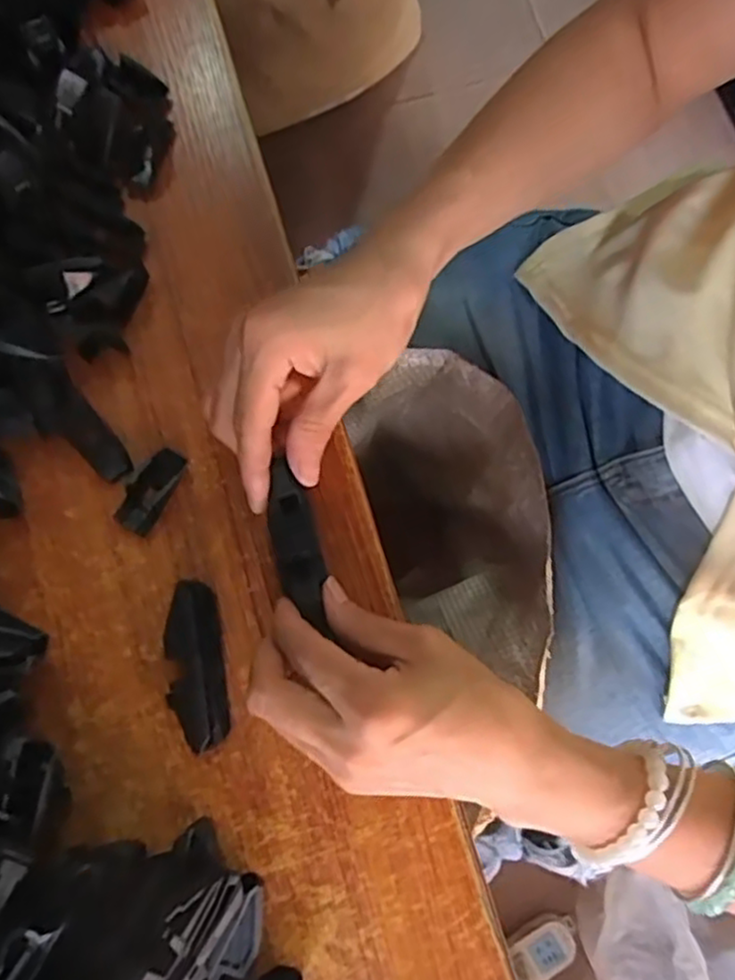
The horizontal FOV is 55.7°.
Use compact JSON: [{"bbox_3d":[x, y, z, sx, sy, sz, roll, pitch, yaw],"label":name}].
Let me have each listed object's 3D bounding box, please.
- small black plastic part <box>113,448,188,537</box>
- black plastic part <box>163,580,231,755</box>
[{"bbox_3d":[-0.103,0.000,0.330,0.020,0.012,0.042,34,81,6],"label":"small black plastic part"},{"bbox_3d":[-0.078,0.078,0.314,0.026,0.016,0.072,-6,79,-1],"label":"black plastic part"}]

